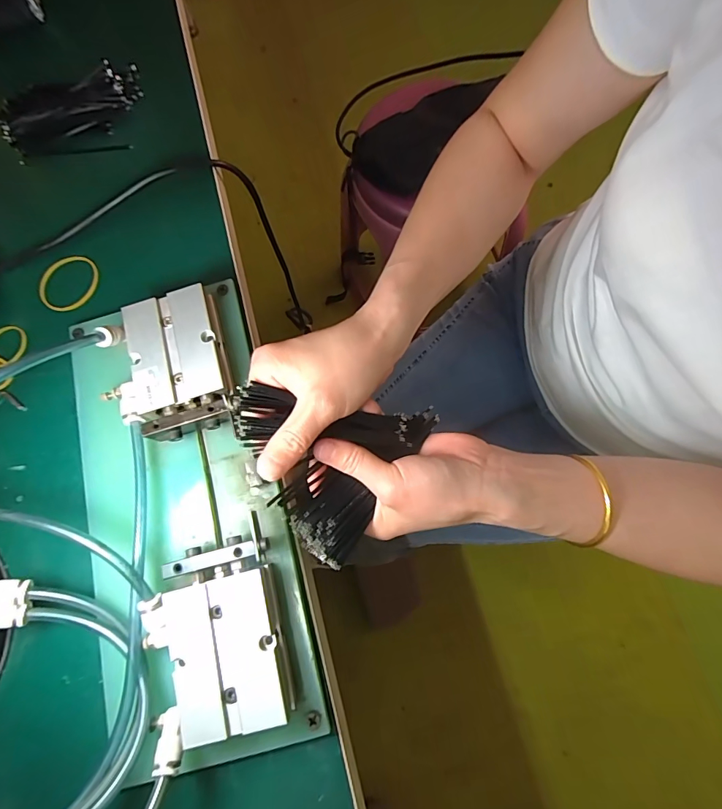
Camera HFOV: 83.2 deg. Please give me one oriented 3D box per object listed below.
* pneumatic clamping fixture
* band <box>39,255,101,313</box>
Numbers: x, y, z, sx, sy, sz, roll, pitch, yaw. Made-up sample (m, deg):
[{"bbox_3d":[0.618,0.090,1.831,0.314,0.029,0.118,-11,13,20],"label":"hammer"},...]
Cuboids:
[{"bbox_3d":[-0.108,0.058,0.246,0.118,0.039,0.273,-17,76,-1],"label":"pneumatic clamping fixture"},{"bbox_3d":[-0.219,-0.091,0.305,0.041,0.005,0.046,41,81,12],"label":"band"}]

